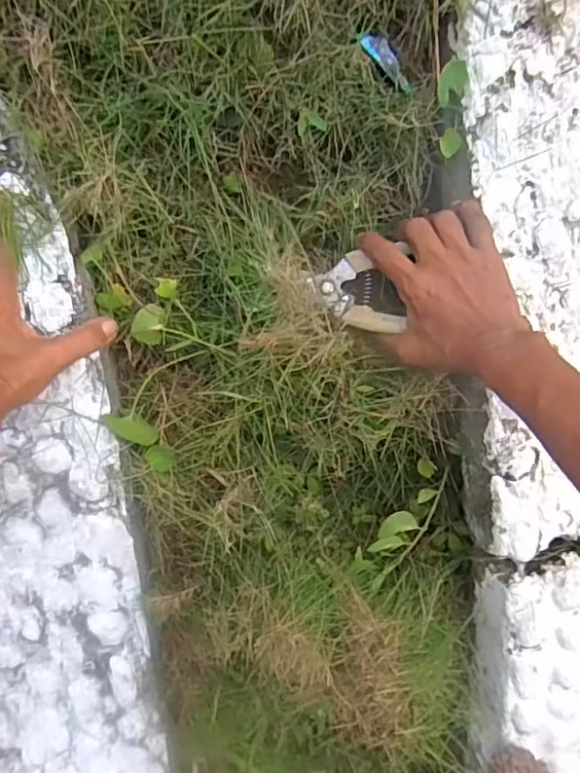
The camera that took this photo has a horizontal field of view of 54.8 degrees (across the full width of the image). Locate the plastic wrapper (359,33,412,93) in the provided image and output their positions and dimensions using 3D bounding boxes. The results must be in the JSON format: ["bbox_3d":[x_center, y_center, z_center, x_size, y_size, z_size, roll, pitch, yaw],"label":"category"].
[{"bbox_3d":[0.076,-0.248,0.426,0.052,0.007,0.016,43,62,-19],"label":"plastic wrapper"}]

